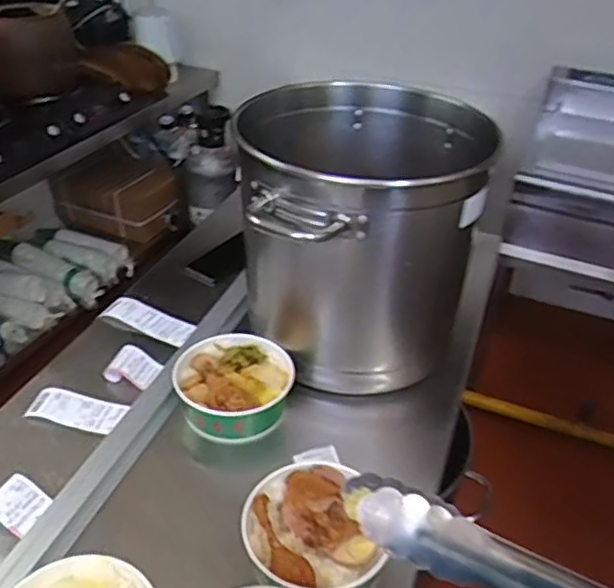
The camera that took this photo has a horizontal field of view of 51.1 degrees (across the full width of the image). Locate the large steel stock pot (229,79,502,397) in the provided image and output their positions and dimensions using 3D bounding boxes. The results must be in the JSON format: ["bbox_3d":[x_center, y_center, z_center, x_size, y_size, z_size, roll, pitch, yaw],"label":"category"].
[{"bbox_3d":[0.079,-0.095,0.968,0.361,0.371,0.317,-7,36,-15],"label":"large steel stock pot"}]

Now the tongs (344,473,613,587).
[{"bbox_3d":[0.145,0.162,0.355,0.272,0.035,0.053,26,35,-5],"label":"tongs"}]

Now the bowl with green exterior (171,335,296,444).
[{"bbox_3d":[-0.108,0.126,0.903,0.155,0.067,0.156,2,34,-1],"label":"bowl with green exterior"}]

